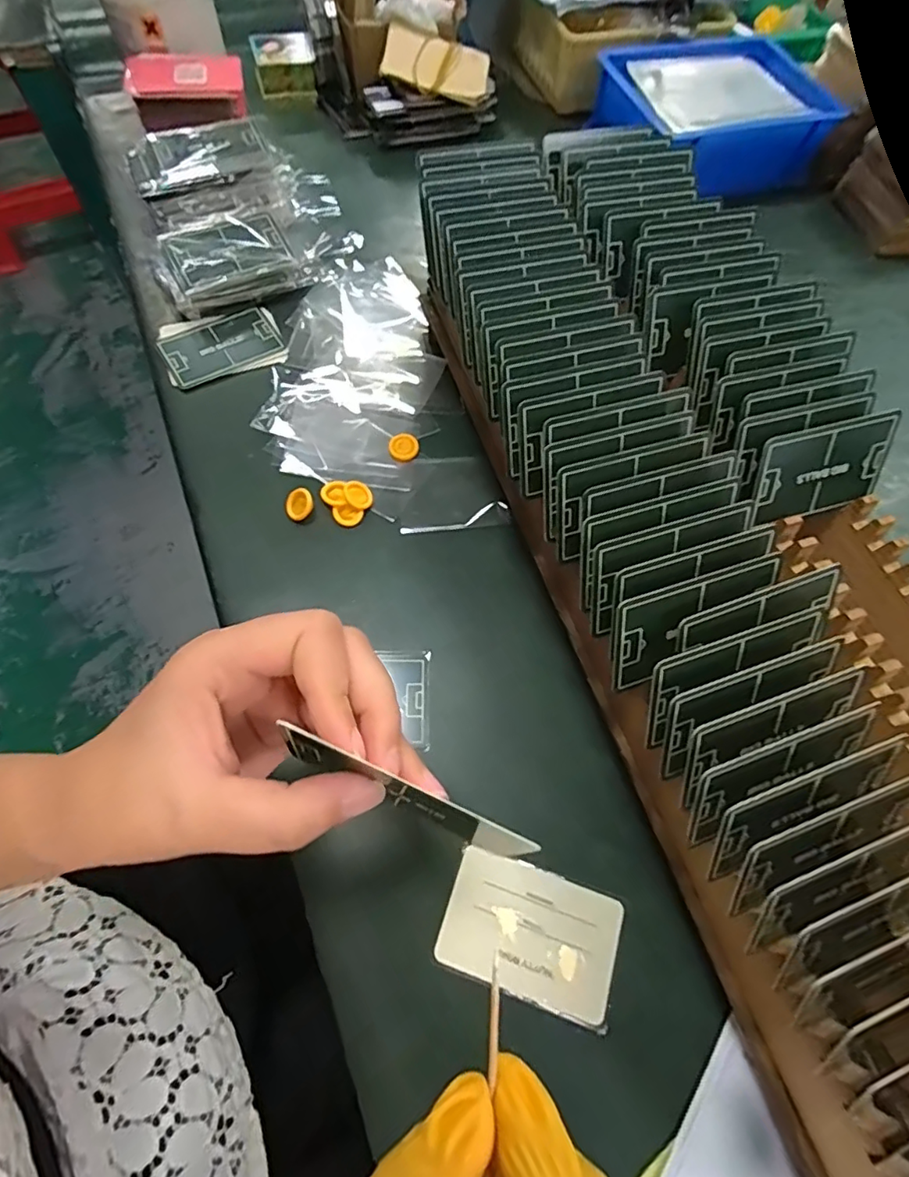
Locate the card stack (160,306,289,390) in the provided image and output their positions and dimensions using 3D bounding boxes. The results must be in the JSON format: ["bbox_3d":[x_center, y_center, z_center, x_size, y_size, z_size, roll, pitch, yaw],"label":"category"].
[{"bbox_3d":[-0.175,-0.183,0.416,0.084,0.013,0.060,-20,68,-12],"label":"card stack"}]

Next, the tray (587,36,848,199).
[{"bbox_3d":[0.249,-0.452,0.531,0.194,0.059,0.154,-19,68,-11],"label":"tray"}]

